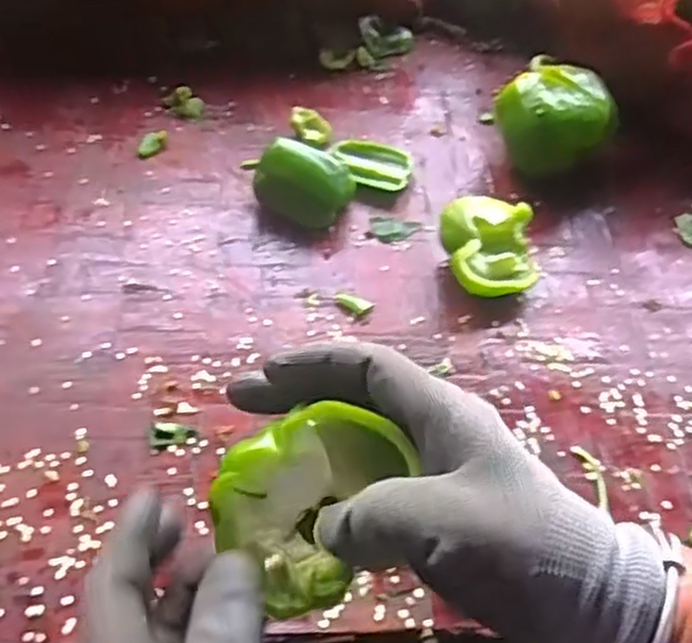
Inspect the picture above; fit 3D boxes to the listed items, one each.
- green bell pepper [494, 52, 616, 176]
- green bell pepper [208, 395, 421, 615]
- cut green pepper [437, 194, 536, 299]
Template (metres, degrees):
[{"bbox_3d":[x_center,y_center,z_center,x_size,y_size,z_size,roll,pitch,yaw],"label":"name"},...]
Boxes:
[{"bbox_3d":[0.173,-0.170,0.627,0.087,0.064,0.082,2,53,-3],"label":"green bell pepper"},{"bbox_3d":[-0.009,0.069,0.308,0.076,0.044,0.066,-36,85,7],"label":"green bell pepper"},{"bbox_3d":[0.109,-0.051,0.557,0.071,0.046,0.069,2,53,-3],"label":"cut green pepper"}]

